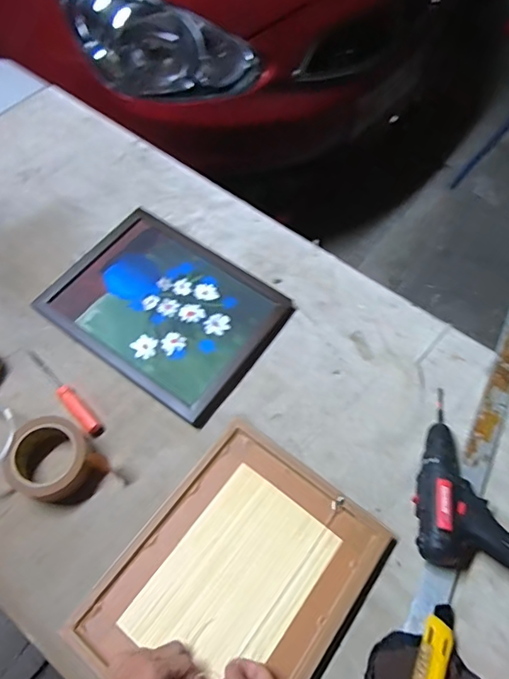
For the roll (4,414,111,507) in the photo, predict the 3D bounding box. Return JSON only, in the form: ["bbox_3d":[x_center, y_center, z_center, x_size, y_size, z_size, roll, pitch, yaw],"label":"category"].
[{"bbox_3d":[-0.263,0.161,0.630,0.115,0.062,0.098,34,66,15],"label":"roll"}]

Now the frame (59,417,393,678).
[{"bbox_3d":[-0.023,0.293,0.583,0.252,0.023,0.329,34,67,14],"label":"frame"}]

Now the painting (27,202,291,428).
[{"bbox_3d":[-0.139,-0.055,0.769,0.336,0.017,0.258,33,66,15],"label":"painting"}]

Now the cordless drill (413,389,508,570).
[{"bbox_3d":[0.348,0.202,0.610,0.258,0.089,0.238,19,63,8],"label":"cordless drill"}]

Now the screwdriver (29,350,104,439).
[{"bbox_3d":[-0.280,0.076,0.704,0.023,0.019,0.177,-40,70,-20],"label":"screwdriver"}]

